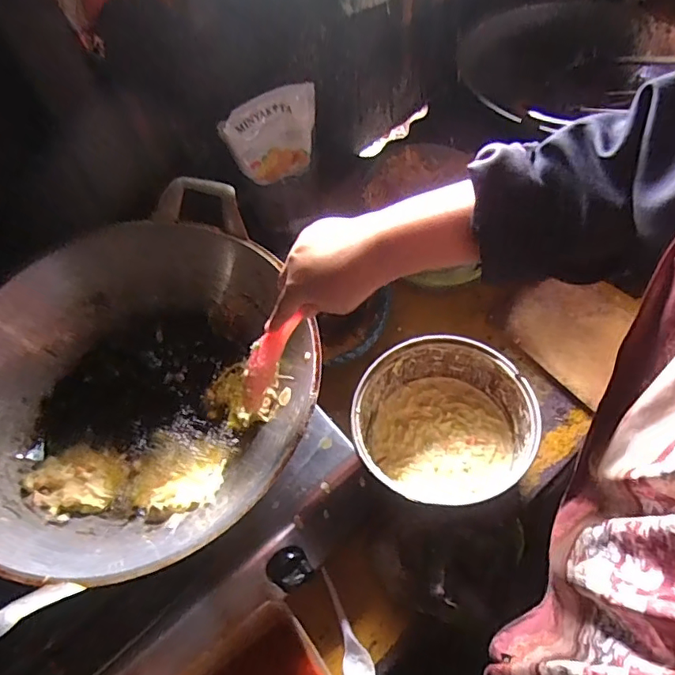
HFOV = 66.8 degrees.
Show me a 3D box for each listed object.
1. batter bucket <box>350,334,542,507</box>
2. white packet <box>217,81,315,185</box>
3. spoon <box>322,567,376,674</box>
[{"bbox_3d":[0.125,0.107,0.637,0.205,0.123,0.178,-2,54,0],"label":"batter bucket"},{"bbox_3d":[-0.088,-0.273,0.700,0.128,0.118,0.029,-16,56,-9],"label":"white packet"},{"bbox_3d":[0.013,0.334,0.587,0.034,0.012,0.132,-13,55,-8],"label":"spoon"}]

